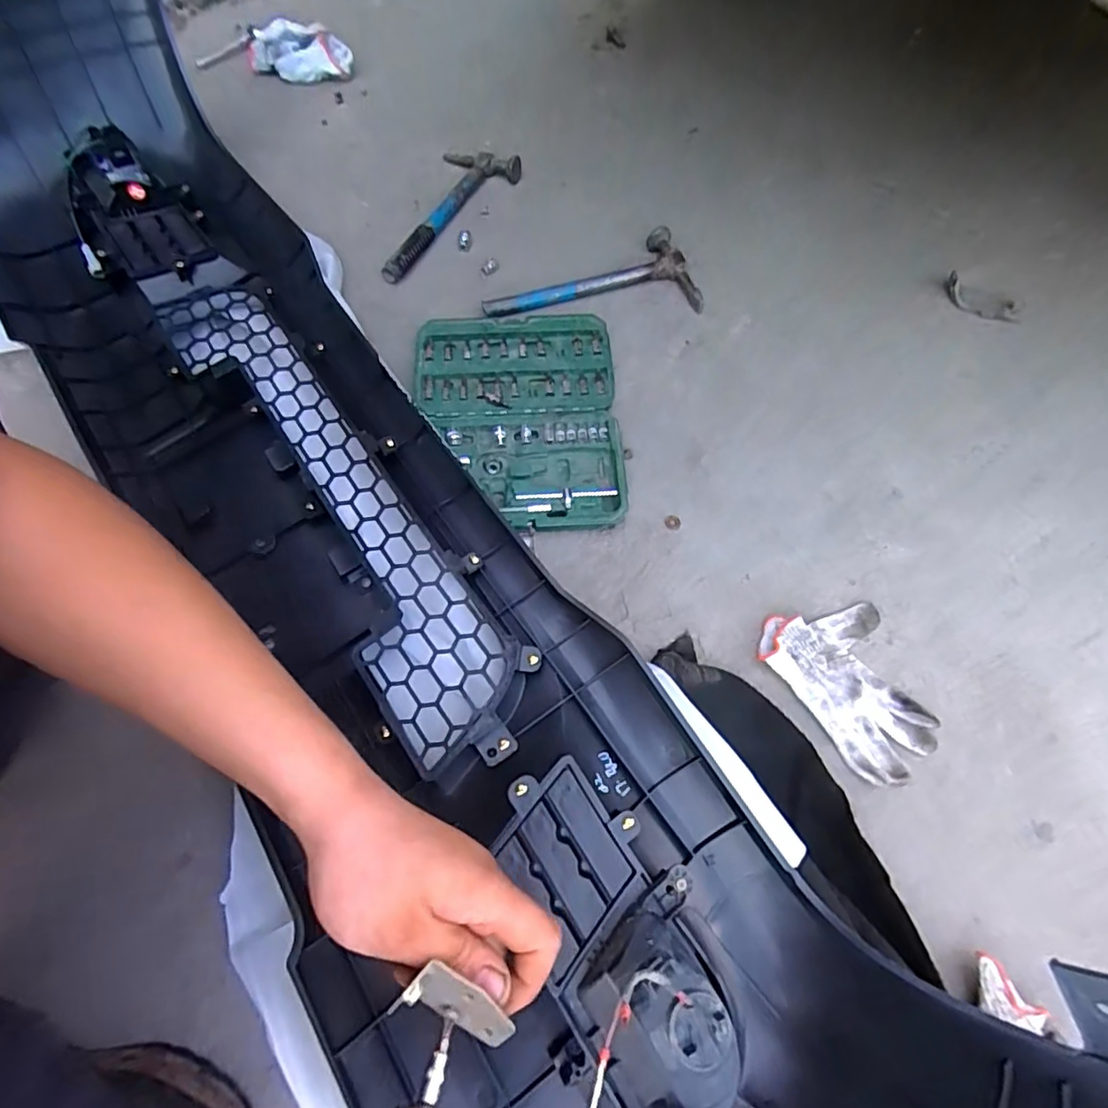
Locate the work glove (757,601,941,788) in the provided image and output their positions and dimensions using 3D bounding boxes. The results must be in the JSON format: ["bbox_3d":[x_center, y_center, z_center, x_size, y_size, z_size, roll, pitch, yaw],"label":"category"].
[{"bbox_3d":[0.291,0.135,0.580,0.133,0.021,0.170,-15,67,-7],"label":"work glove"}]

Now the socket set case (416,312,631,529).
[{"bbox_3d":[-0.041,-0.160,0.687,0.226,0.032,0.276,-4,66,-2],"label":"socket set case"}]

